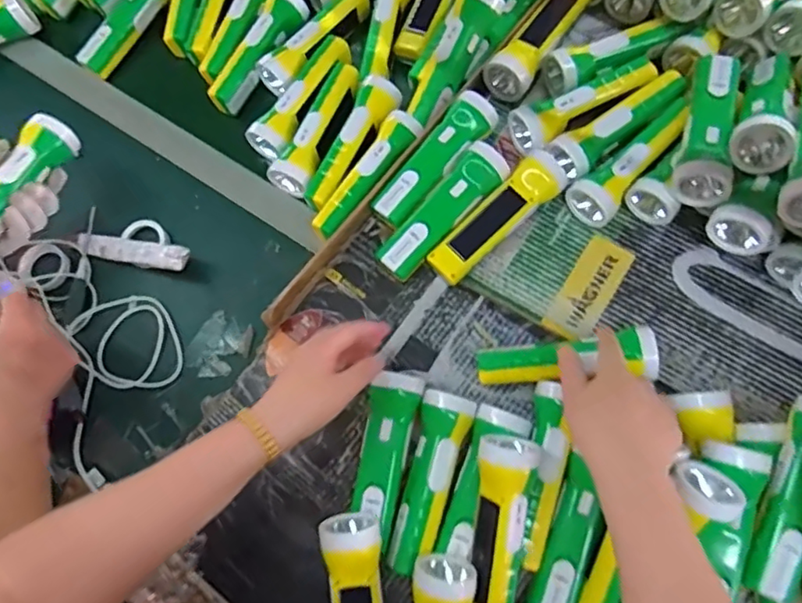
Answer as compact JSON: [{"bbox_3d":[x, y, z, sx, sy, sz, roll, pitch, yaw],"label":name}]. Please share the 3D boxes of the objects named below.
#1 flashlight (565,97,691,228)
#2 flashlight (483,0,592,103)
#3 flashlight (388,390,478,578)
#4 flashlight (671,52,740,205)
[{"bbox_3d":[0.255,-0.156,0.651,0.172,0.048,0.050,-44,73,-6],"label":"flashlight"},{"bbox_3d":[0.168,-0.316,0.724,0.053,0.049,0.183,34,68,13],"label":"flashlight"},{"bbox_3d":[0.024,0.169,0.578,0.050,0.047,0.167,19,65,6],"label":"flashlight"},{"bbox_3d":[0.321,-0.179,0.626,0.055,0.047,0.171,20,65,7],"label":"flashlight"}]

